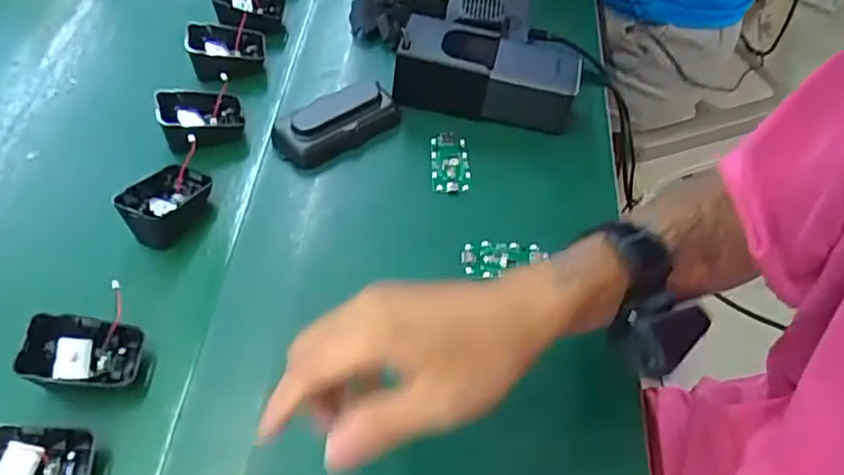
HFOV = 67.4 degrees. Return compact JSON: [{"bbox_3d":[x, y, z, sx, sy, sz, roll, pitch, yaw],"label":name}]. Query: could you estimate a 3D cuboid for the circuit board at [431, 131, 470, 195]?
[{"bbox_3d":[0.024,-0.064,0.537,0.031,0.007,0.066,-1,53,-1],"label":"circuit board"}]

